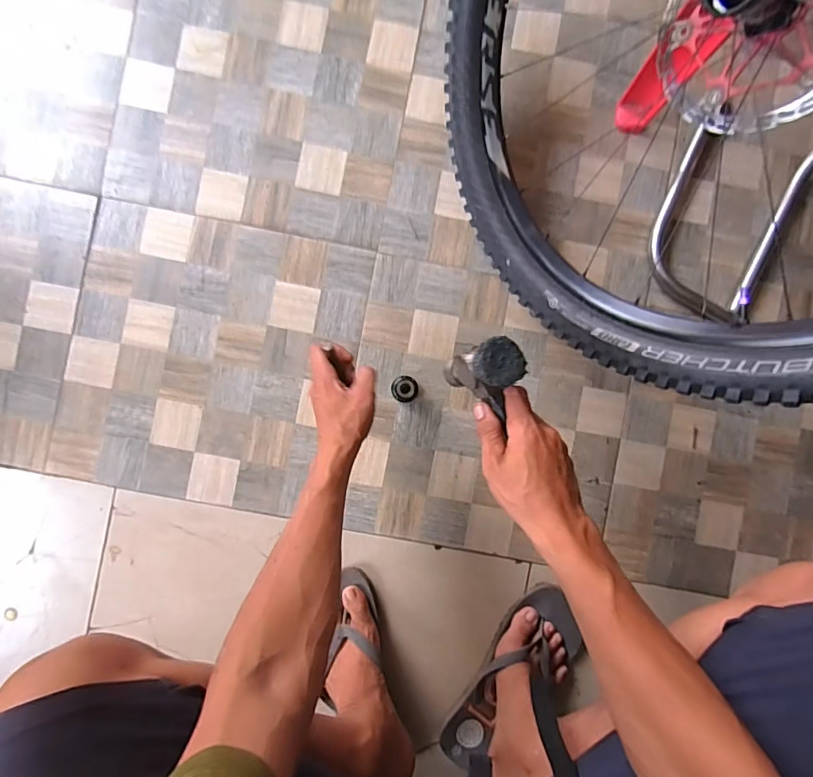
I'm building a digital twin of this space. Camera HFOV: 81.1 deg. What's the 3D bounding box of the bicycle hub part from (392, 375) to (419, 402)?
[{"bbox_3d":[-0.001,0.001,0.666,0.039,0.041,0.036,2,90,-2],"label":"bicycle hub part"}]

